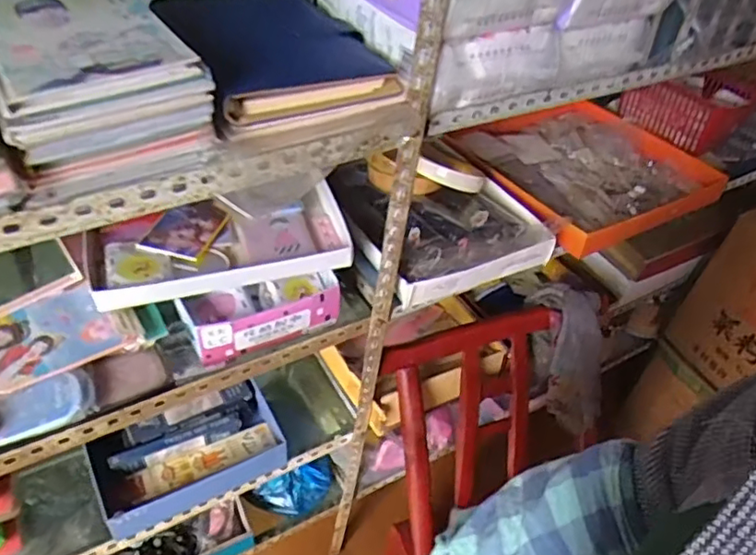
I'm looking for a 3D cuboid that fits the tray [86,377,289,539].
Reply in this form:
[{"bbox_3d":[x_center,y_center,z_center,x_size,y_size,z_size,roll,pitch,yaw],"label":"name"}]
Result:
[{"bbox_3d":[-0.267,0.252,0.882,0.251,0.065,0.133,-19,51,-25],"label":"tray"}]

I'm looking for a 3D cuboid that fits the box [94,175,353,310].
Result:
[{"bbox_3d":[-0.192,-0.048,0.760,0.299,0.043,0.138,-11,48,-18],"label":"box"}]

